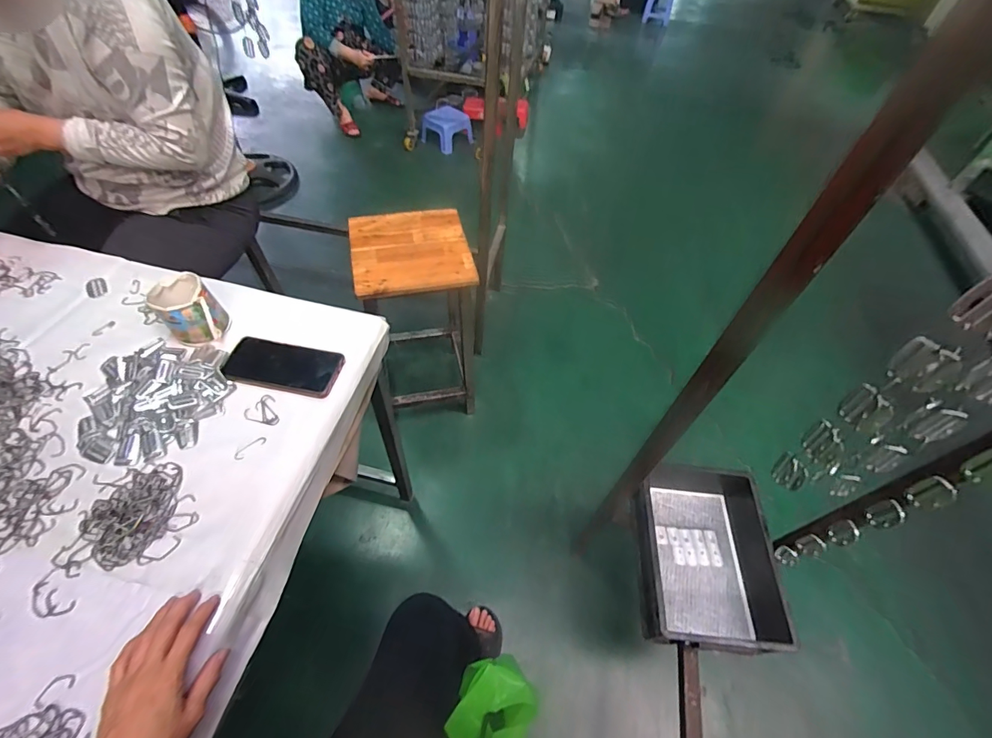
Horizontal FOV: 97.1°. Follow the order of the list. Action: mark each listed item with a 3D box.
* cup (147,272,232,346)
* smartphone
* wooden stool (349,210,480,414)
[{"bbox_3d":[-0.462,-0.091,0.658,0.096,0.063,0.077,35,58,21],"label":"cup"},{"bbox_3d":[-0.314,-0.006,0.648,0.162,0.014,0.079,11,53,4],"label":"smartphone"},{"bbox_3d":[-0.223,-0.140,1.305,0.300,0.539,0.312,-8,52,-10],"label":"wooden stool"}]

